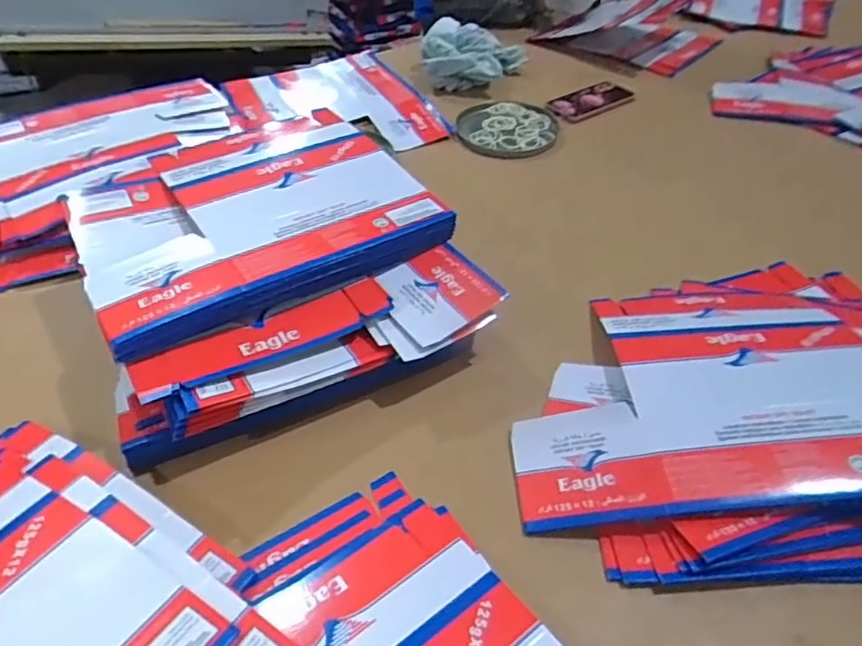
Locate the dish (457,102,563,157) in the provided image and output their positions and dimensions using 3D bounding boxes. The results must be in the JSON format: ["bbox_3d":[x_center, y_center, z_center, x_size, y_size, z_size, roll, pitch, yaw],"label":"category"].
[{"bbox_3d":[0.122,-0.322,1.012,0.150,0.022,0.159,1,44,-1],"label":"dish"}]

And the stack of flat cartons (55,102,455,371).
[{"bbox_3d":[-0.191,-0.116,0.653,0.339,0.040,0.285,-25,50,-24],"label":"stack of flat cartons"}]

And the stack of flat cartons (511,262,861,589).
[{"bbox_3d":[0.297,0.047,0.579,0.420,0.077,0.380,1,44,0],"label":"stack of flat cartons"}]

